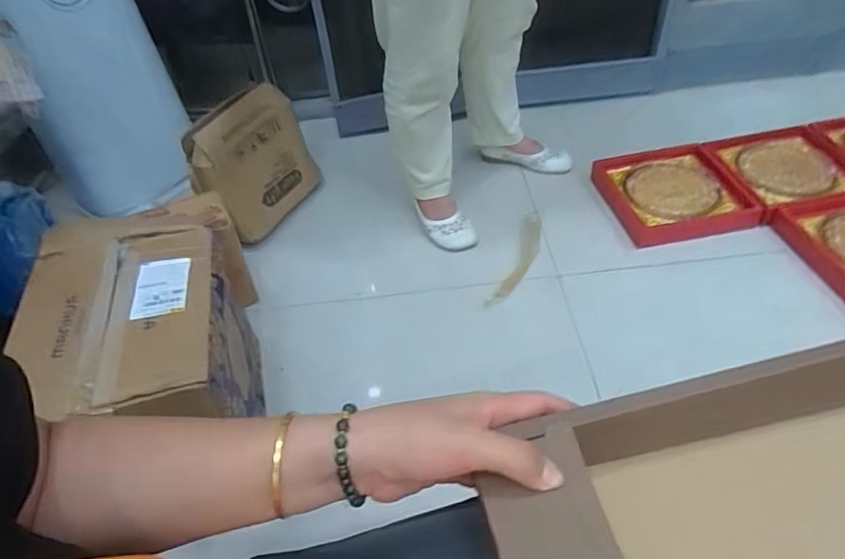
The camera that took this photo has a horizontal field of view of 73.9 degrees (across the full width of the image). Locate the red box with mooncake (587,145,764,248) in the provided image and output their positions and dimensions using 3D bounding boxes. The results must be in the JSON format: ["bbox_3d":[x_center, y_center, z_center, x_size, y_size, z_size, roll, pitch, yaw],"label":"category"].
[{"bbox_3d":[0.611,-0.213,1.379,0.305,0.058,0.316,-11,45,-4],"label":"red box with mooncake"}]

